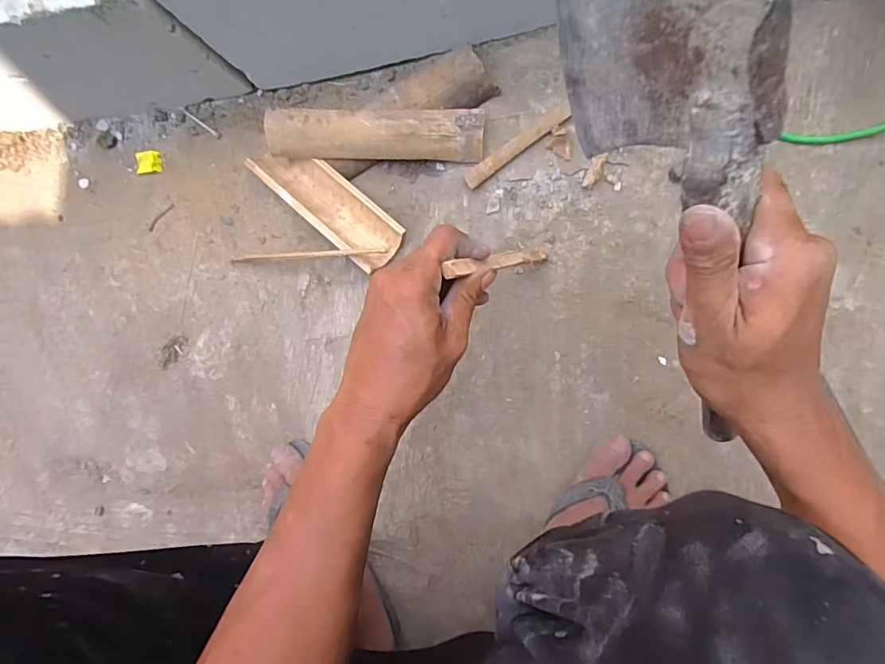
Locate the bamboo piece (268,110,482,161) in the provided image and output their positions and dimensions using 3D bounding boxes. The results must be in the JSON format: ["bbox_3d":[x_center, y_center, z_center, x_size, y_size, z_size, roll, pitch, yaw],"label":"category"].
[{"bbox_3d":[-0.072,-0.212,0.535,0.230,0.044,0.049,3,93,9],"label":"bamboo piece"}]

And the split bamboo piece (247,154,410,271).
[{"bbox_3d":[-0.128,-0.147,0.562,0.194,0.043,0.059,41,98,6],"label":"split bamboo piece"}]

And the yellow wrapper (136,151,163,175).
[{"bbox_3d":[-0.371,-0.214,0.626,0.033,0.010,0.026,-9,91,10],"label":"yellow wrapper"}]

